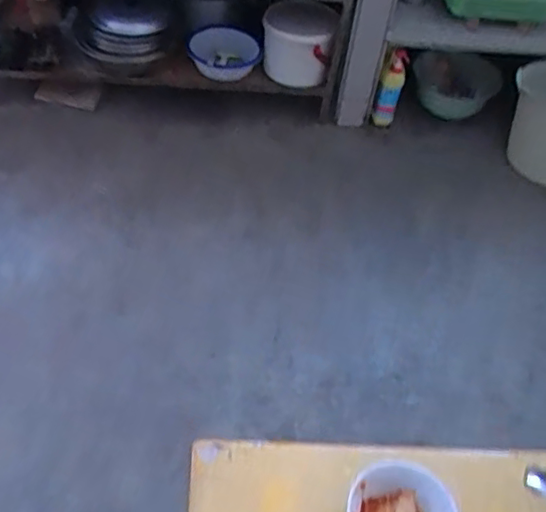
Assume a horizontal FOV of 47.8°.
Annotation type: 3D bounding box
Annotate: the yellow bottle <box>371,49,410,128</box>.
[{"bbox_3d":[0.328,-0.454,1.757,0.068,0.244,0.081,15,53,5],"label":"yellow bottle"}]

